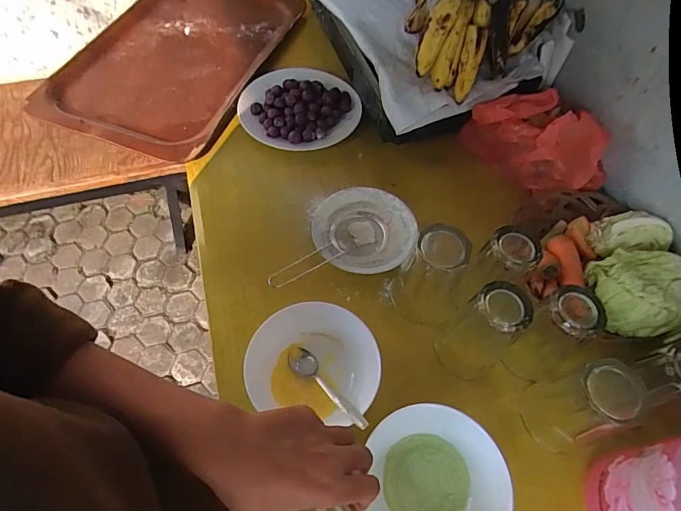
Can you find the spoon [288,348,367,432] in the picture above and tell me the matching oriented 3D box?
[{"bbox_3d":[-0.018,0.143,0.472,0.030,0.020,0.133,-33,42,-20],"label":"spoon"}]

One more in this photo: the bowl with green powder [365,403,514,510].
[{"bbox_3d":[0.094,0.230,0.427,0.121,0.066,0.141,6,59,1],"label":"bowl with green powder"}]

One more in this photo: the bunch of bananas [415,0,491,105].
[{"bbox_3d":[0.149,-0.304,0.612,0.109,0.130,0.060,11,19,-35],"label":"bunch of bananas"}]

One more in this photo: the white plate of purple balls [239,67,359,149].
[{"bbox_3d":[-0.069,-0.249,0.715,0.195,0.041,0.175,14,59,5],"label":"white plate of purple balls"}]

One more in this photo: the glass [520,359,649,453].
[{"bbox_3d":[0.250,0.156,0.452,0.068,0.117,0.068,1,59,-2],"label":"glass"}]

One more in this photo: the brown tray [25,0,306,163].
[{"bbox_3d":[-0.296,-0.383,0.792,0.324,0.036,0.491,17,60,7],"label":"brown tray"}]

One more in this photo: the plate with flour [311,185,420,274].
[{"bbox_3d":[0.033,-0.031,0.597,0.138,0.038,0.126,1,59,-2],"label":"plate with flour"}]

